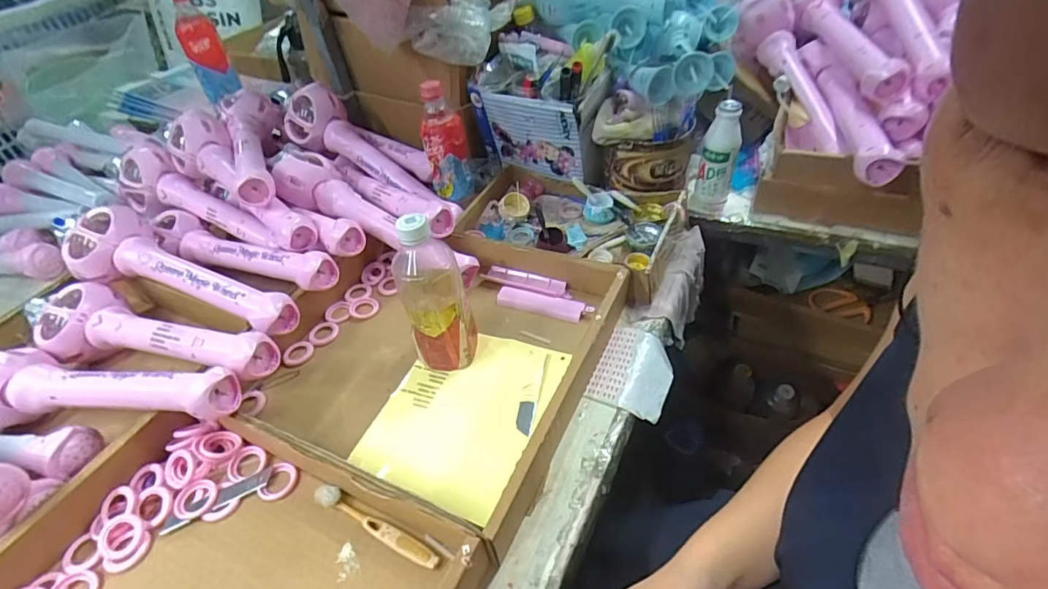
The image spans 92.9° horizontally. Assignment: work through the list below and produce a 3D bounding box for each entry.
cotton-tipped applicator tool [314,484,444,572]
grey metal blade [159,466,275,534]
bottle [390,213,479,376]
[{"bbox_3d":[-0.133,0.205,0.443,0.138,0.011,0.017,17,49,24],"label":"cotton-tipped applicator tool"},{"bbox_3d":[-0.295,0.197,0.481,0.099,0.005,0.019,-23,45,-16],"label":"grey metal blade"},{"bbox_3d":[-0.095,0.001,0.528,0.067,0.183,0.064,-15,44,-8],"label":"bottle"}]

